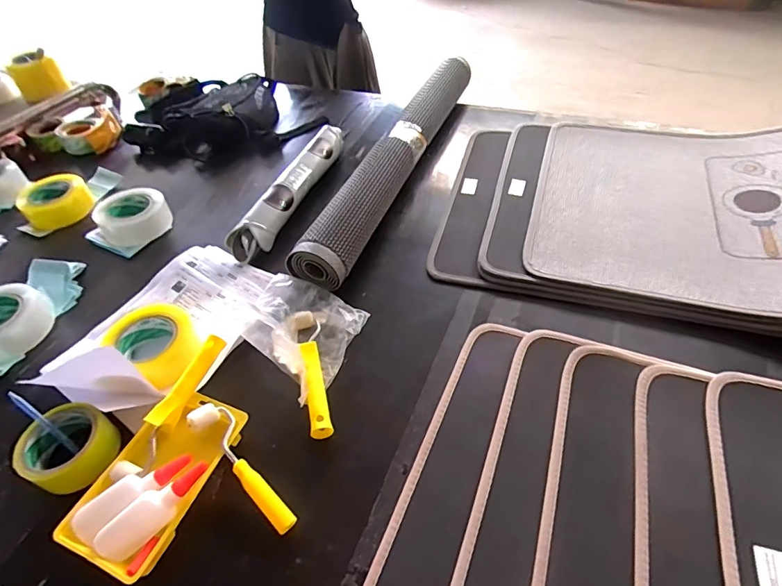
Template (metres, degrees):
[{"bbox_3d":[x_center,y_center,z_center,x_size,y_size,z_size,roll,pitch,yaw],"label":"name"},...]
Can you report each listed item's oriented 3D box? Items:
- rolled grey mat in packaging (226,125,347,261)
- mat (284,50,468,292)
[{"bbox_3d":[-0.177,-0.198,0.851,0.054,0.062,0.368,14,51,18],"label":"rolled grey mat in packaging"},{"bbox_3d":[0.012,-0.275,0.896,0.086,0.091,0.685,15,51,19],"label":"mat"}]

